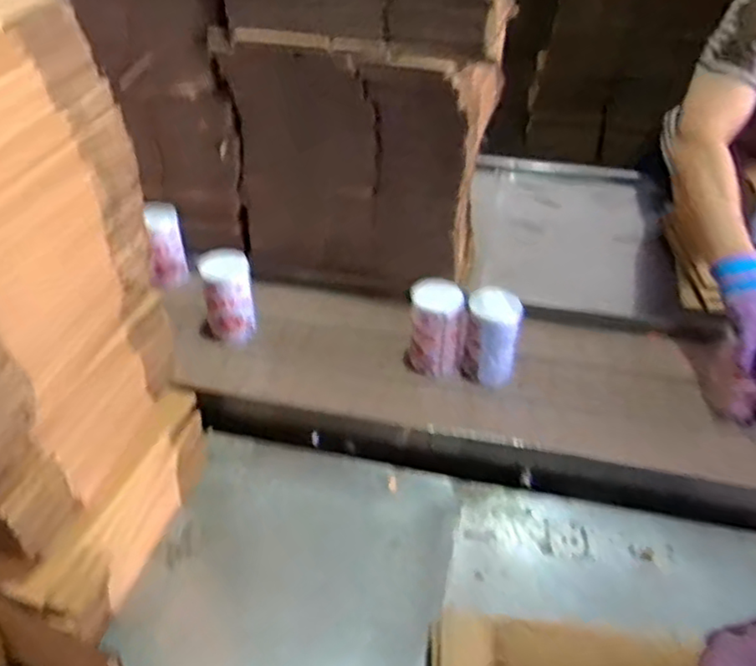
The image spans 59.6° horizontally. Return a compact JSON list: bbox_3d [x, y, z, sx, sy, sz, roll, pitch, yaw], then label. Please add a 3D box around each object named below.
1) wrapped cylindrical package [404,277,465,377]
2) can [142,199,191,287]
[{"bbox_3d":[0.075,-0.006,0.874,0.073,0.107,0.072,6,43,6],"label":"wrapped cylindrical package"},{"bbox_3d":[-0.324,-0.135,1.012,0.060,0.117,0.051,-15,45,-16],"label":"can"}]

